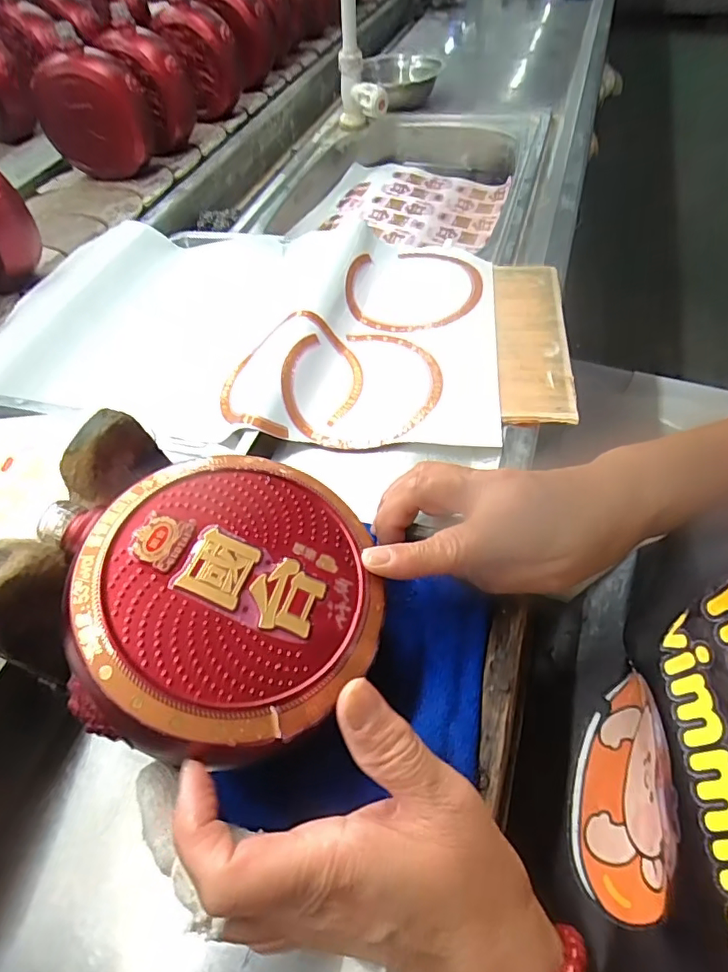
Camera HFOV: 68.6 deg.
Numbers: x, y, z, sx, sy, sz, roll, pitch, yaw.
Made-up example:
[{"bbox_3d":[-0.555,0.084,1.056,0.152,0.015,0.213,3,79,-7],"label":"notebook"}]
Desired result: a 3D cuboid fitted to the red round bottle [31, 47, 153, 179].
[{"bbox_3d":[-0.353,-0.489,0.707,0.141,0.137,0.060,7,53,9],"label":"red round bottle"}]

